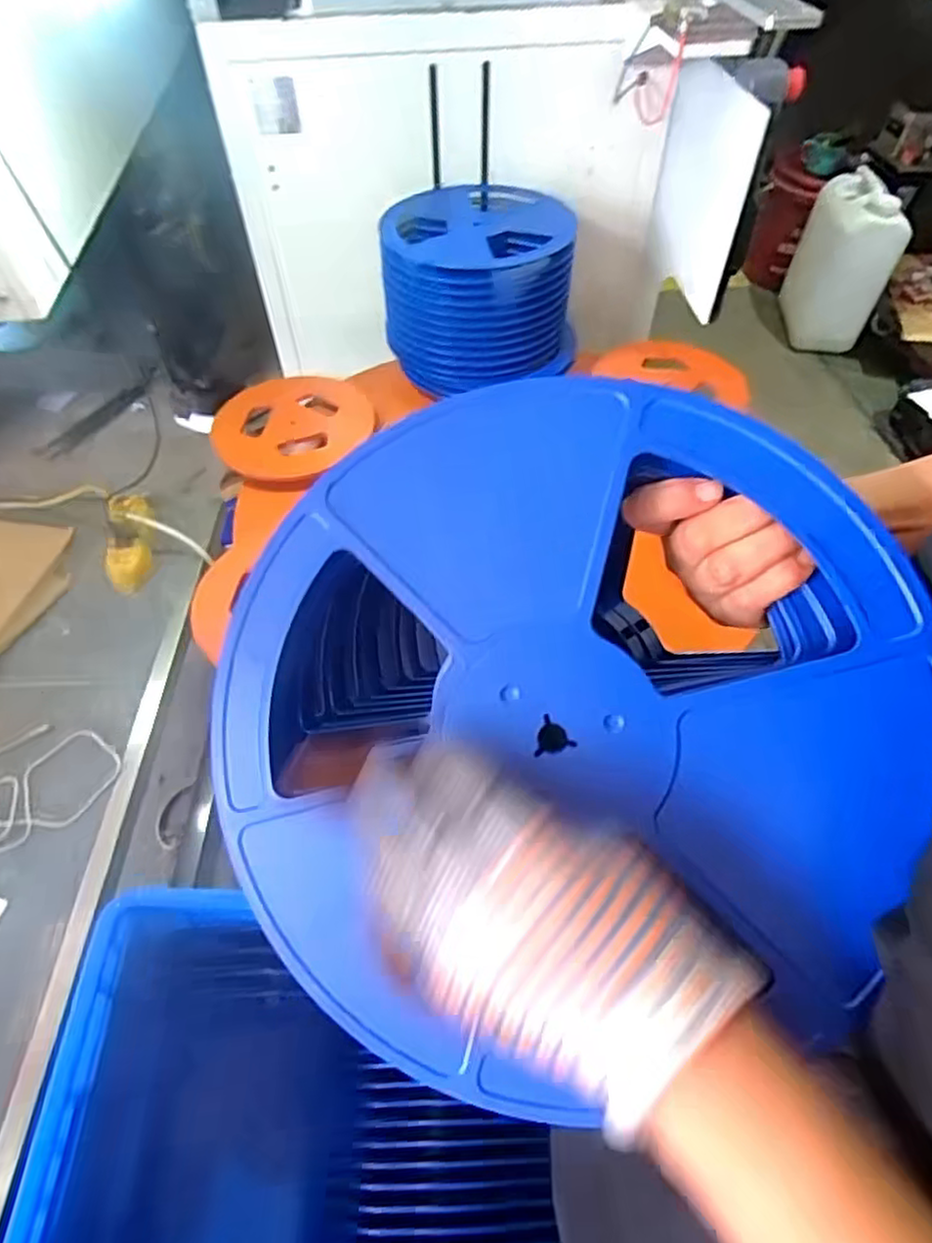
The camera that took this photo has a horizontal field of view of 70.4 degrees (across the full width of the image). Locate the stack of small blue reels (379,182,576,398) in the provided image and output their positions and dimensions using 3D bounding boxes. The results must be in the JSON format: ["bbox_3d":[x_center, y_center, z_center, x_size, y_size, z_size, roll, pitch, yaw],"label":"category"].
[{"bbox_3d":[0.014,-0.588,1.168,0.317,0.207,0.318,-15,55,-11],"label":"stack of small blue reels"}]

